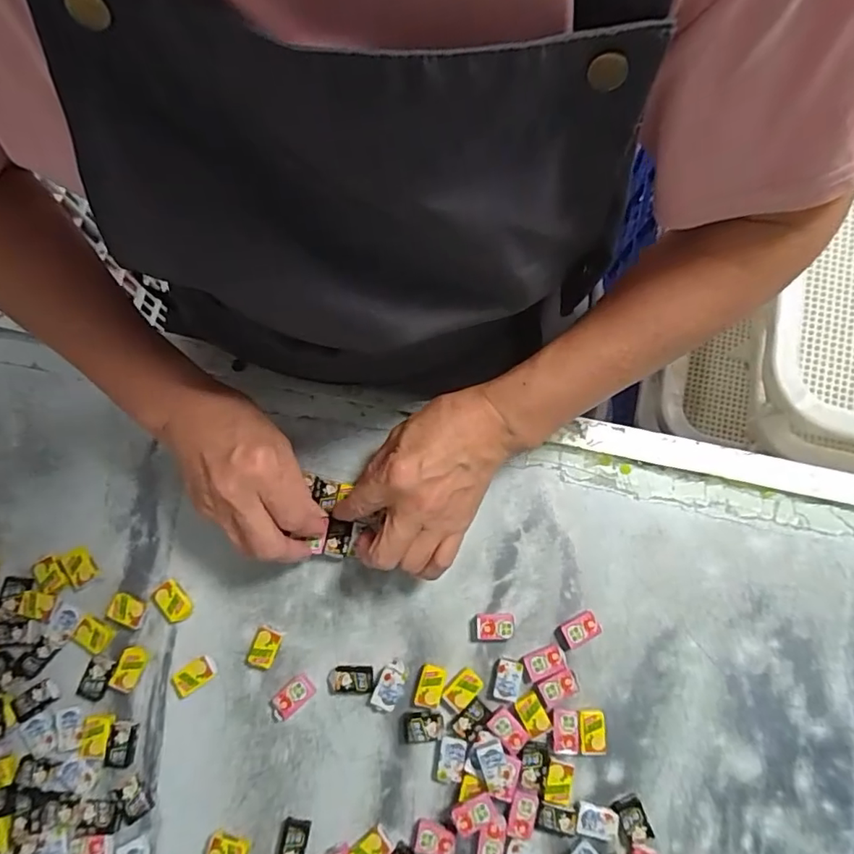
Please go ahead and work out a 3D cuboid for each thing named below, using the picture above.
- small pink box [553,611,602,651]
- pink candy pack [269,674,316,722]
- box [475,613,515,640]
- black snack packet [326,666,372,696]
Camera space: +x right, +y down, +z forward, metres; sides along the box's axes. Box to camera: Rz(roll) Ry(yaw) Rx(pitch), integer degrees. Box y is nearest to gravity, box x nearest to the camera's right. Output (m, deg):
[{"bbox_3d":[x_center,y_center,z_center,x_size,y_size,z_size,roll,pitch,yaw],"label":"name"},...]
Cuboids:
[{"bbox_3d":[0.105,0.143,0.377,0.030,0.008,0.017,-27,79,-6],"label":"small pink box"},{"bbox_3d":[-0.094,0.187,0.372,0.033,0.011,0.018,-41,80,-9],"label":"pink candy pack"},{"bbox_3d":[0.048,0.141,0.380,0.026,0.009,0.018,-1,77,0],"label":"box"},{"bbox_3d":[-0.054,0.176,0.373,0.031,0.007,0.018,-3,77,-1],"label":"black snack packet"}]

